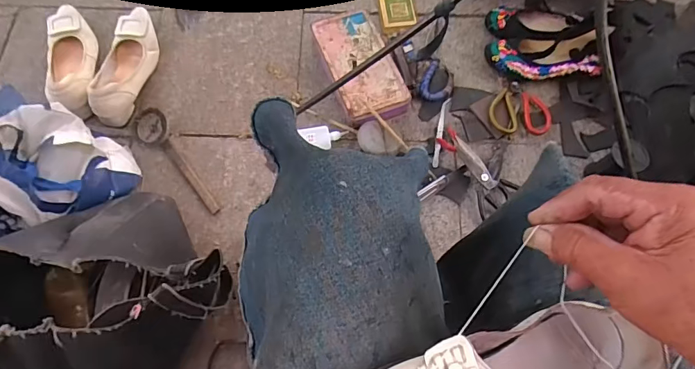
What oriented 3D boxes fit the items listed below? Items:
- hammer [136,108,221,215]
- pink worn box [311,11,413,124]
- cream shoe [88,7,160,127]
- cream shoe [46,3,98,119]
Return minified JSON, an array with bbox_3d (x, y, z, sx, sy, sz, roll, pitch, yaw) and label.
[{"bbox_3d":[-0.298,-0.040,0.763,0.052,0.033,0.229,-36,74,-14],"label":"hammer"},{"bbox_3d":[0.023,-0.224,0.825,0.122,0.045,0.226,-21,70,-9],"label":"pink worn box"},{"bbox_3d":[-0.417,-0.228,0.811,0.089,0.071,0.241,7,68,1],"label":"cream shoe"},{"bbox_3d":[-0.517,-0.231,0.806,0.089,0.063,0.253,-15,70,-7],"label":"cream shoe"}]

